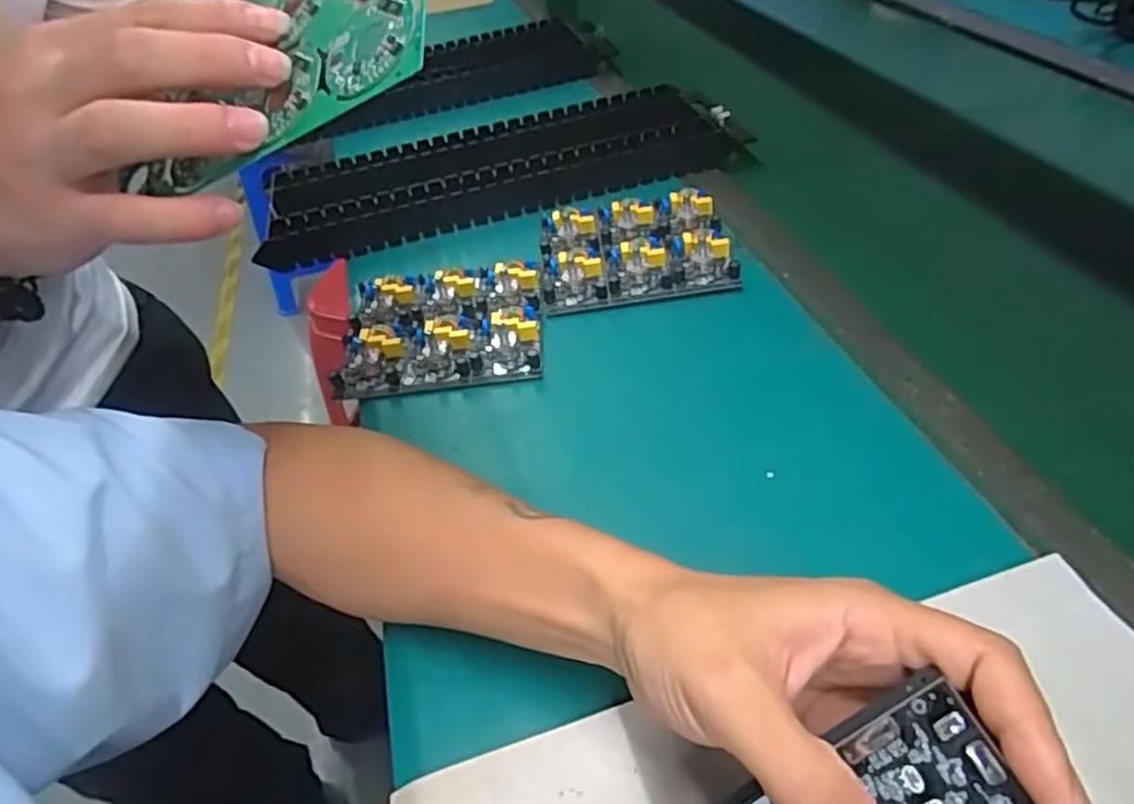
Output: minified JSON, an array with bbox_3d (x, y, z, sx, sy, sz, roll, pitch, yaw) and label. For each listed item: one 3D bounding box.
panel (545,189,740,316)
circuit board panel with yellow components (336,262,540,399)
[{"bbox_3d":[0.050,-0.118,0.562,0.138,0.024,0.118,-7,41,2],"label":"panel"},{"bbox_3d":[-0.088,-0.054,0.524,0.138,0.023,0.117,-6,41,3],"label":"circuit board panel with yellow components"}]

